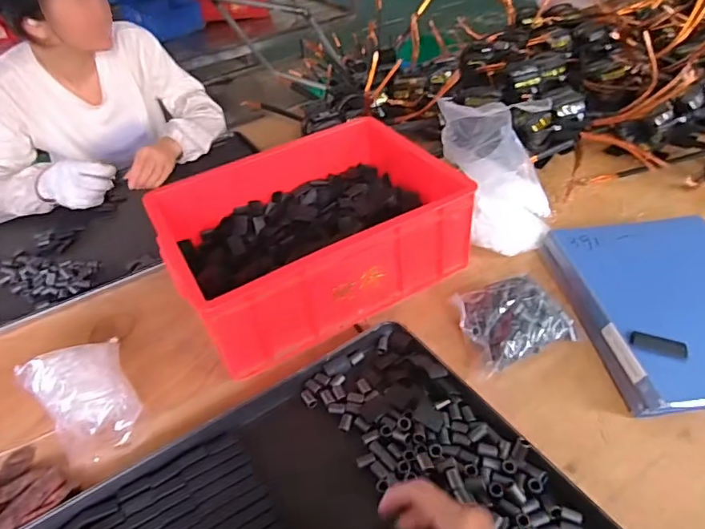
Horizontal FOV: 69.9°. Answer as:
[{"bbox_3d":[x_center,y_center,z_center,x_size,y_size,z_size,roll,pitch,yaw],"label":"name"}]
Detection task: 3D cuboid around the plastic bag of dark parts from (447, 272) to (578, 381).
[{"bbox_3d":[0.207,0.071,0.665,0.129,0.052,0.114,-20,42,-14],"label":"plastic bag of dark parts"}]

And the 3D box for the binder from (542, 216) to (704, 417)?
[{"bbox_3d":[0.430,0.049,0.665,0.254,0.042,0.308,-8,41,-1],"label":"binder"}]

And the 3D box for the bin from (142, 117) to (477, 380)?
[{"bbox_3d":[-0.068,-0.055,0.765,0.386,0.142,0.303,-24,43,-18],"label":"bin"}]

